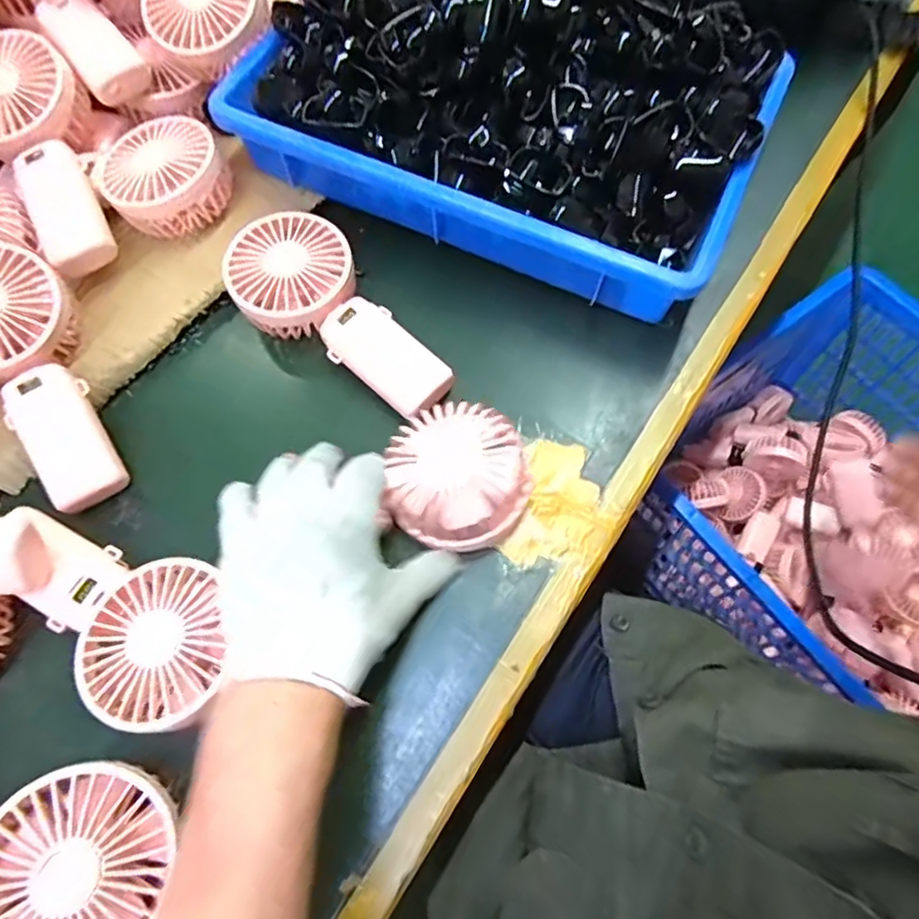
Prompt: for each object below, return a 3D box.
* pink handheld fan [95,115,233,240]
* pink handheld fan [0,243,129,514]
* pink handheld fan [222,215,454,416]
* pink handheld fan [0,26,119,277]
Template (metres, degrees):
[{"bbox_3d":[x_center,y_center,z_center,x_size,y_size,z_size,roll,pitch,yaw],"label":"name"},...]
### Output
[{"bbox_3d":[-0.218,-0.209,0.442,0.087,0.038,0.081,-1,66,2],"label":"pink handheld fan"},{"bbox_3d":[-0.276,-0.056,0.380,0.081,0.040,0.185,-30,87,-10],"label":"pink handheld fan"},{"bbox_3d":[-0.085,-0.099,0.407,0.086,0.034,0.184,-43,71,-15],"label":"pink handheld fan"},{"bbox_3d":[-0.296,-0.216,0.421,0.079,0.039,0.183,-21,86,-7],"label":"pink handheld fan"}]

